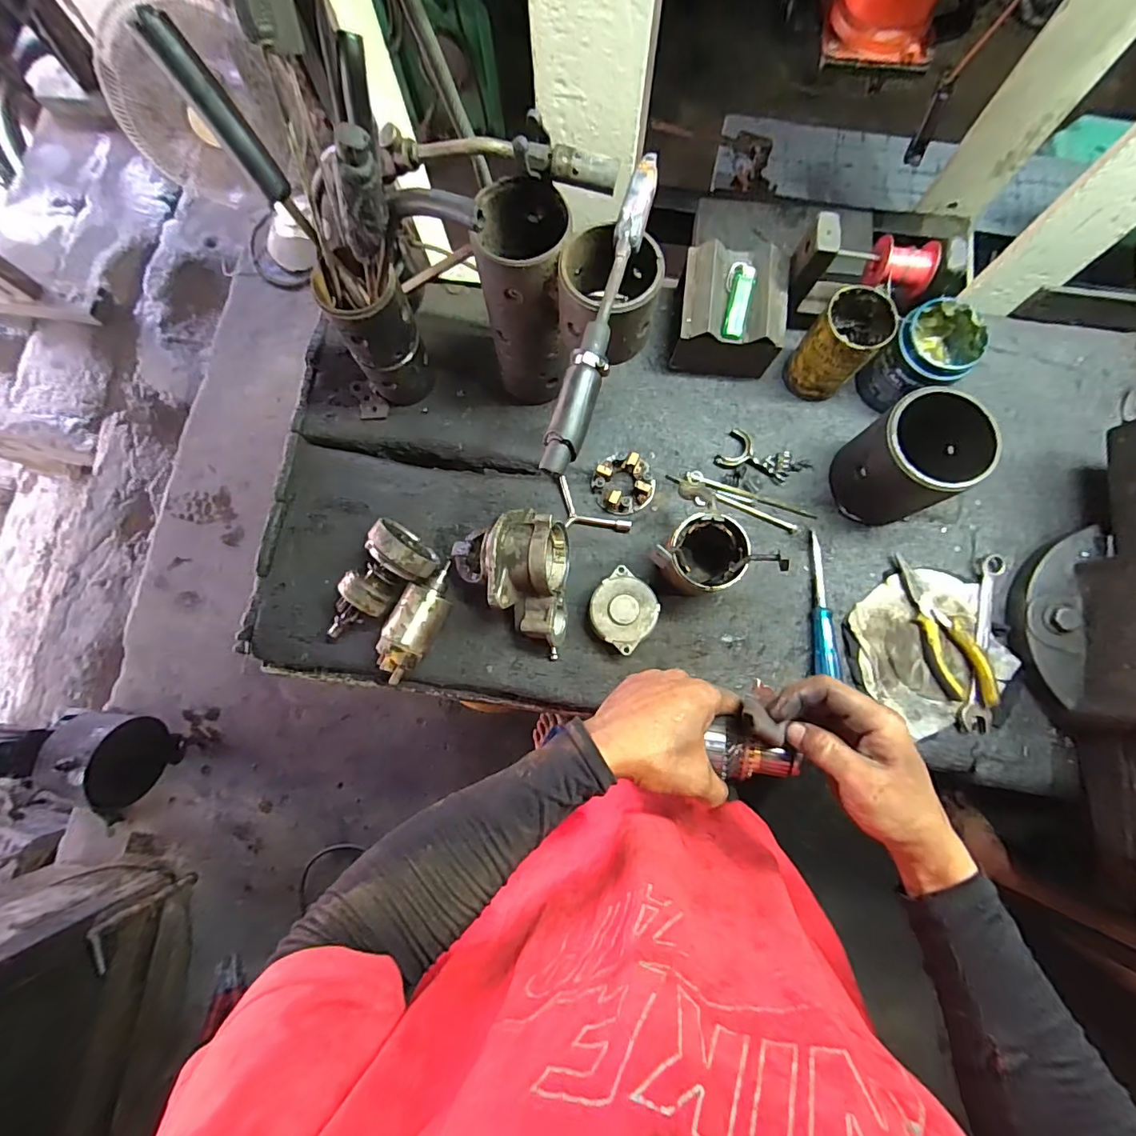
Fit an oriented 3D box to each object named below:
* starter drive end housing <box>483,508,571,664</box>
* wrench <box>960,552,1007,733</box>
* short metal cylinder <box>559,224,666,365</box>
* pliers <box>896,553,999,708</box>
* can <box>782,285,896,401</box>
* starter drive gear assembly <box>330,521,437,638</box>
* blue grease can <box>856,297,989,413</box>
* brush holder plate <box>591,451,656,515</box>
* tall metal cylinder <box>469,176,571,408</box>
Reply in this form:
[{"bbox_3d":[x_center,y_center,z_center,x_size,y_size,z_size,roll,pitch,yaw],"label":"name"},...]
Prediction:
[{"bbox_3d":[-0.047,0.012,0.561,0.093,0.103,0.158,3,79,1],"label":"starter drive end housing"},{"bbox_3d":[0.473,0.081,0.566,0.036,0.016,0.204,14,79,4],"label":"wrench"},{"bbox_3d":[0.033,-0.238,0.443,0.091,0.084,0.089,0,79,1],"label":"short metal cylinder"},{"bbox_3d":[0.422,0.067,0.559,0.052,0.029,0.175,-12,79,-2],"label":"pliers"},{"bbox_3d":[0.315,-0.259,0.584,0.080,0.107,0.076,0,79,1],"label":"can"},{"bbox_3d":[-0.213,0.020,0.564,0.085,0.071,0.149,26,80,6],"label":"starter drive gear assembly"},{"bbox_3d":[0.412,-0.245,0.589,0.083,0.101,0.091,0,79,1],"label":"blue grease can"},{"bbox_3d":[0.069,-0.105,0.607,0.071,0.029,0.071,0,79,1],"label":"brush holder plate"},{"bbox_3d":[-0.041,-0.278,0.529,0.090,0.212,0.092,5,79,2],"label":"tall metal cylinder"}]

